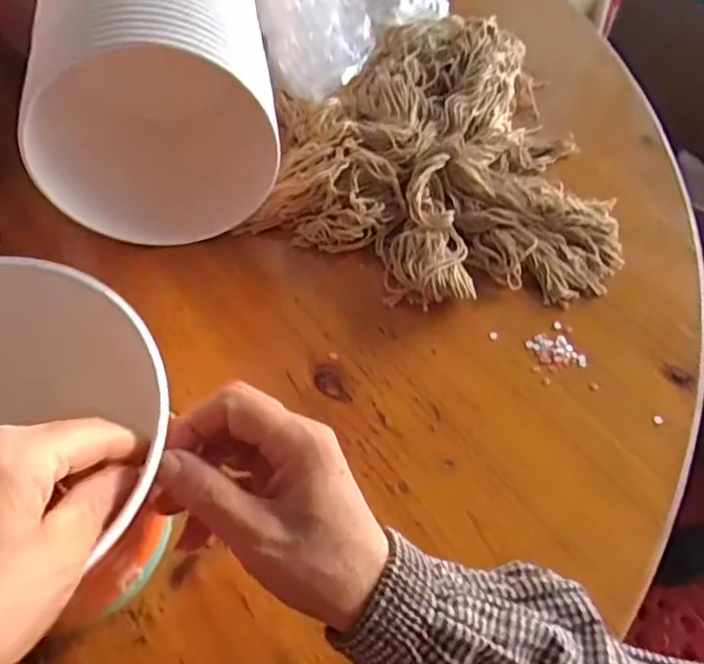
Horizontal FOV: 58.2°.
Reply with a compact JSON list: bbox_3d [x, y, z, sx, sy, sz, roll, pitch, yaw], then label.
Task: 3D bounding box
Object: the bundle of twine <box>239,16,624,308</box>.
[{"bbox_3d":[0.076,-0.155,0.527,0.276,0.055,0.290,7,56,0],"label":"bundle of twine"}]

